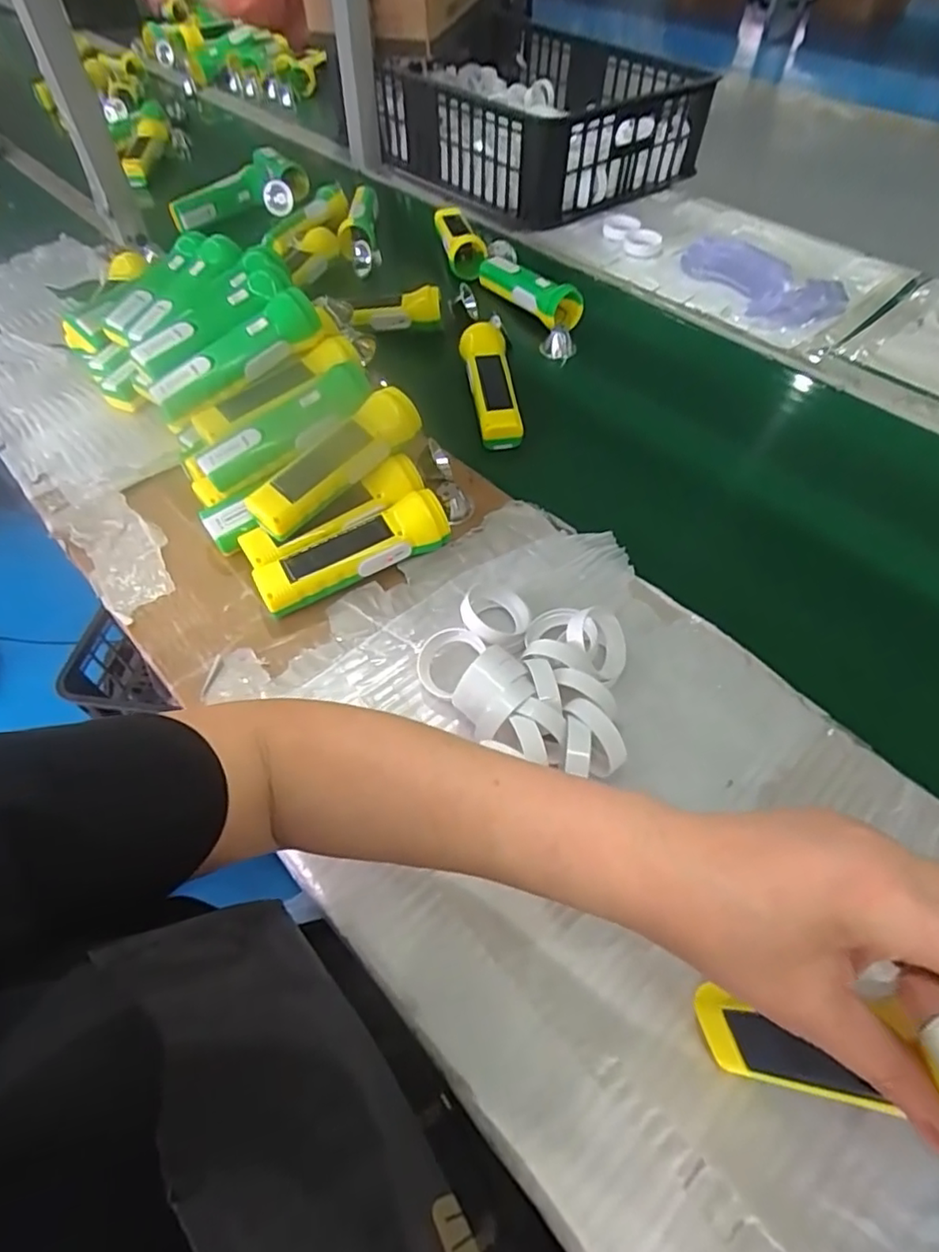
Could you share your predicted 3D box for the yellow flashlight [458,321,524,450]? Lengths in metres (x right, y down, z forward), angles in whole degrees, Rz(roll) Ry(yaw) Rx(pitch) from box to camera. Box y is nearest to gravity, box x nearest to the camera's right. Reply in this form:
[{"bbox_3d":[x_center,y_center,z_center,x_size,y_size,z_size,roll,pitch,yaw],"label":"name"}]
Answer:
[{"bbox_3d":[0.025,-0.261,0.652,0.051,0.040,0.164,-6,54,-4],"label":"yellow flashlight"}]

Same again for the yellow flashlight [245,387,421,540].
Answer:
[{"bbox_3d":[-0.114,-0.139,0.514,0.163,0.055,0.053,-39,63,-24],"label":"yellow flashlight"}]

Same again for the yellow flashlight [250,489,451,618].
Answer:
[{"bbox_3d":[-0.096,-0.060,0.503,0.159,0.045,0.041,-24,58,-16],"label":"yellow flashlight"}]

